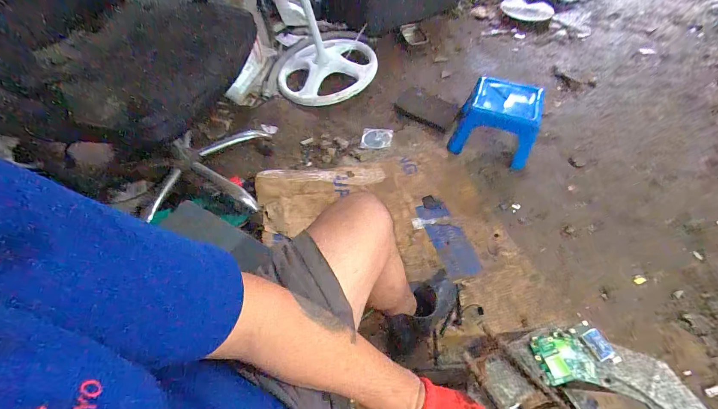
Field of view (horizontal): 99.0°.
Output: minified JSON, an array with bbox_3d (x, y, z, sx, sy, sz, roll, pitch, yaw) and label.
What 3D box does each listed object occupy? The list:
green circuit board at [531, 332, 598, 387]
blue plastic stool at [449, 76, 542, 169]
[{"bbox_3d":[0.324,0.244,0.489,0.083,0.011,0.068,-7,54,-5],"label":"green circuit board"},{"bbox_3d":[0.542,-0.323,1.212,0.304,0.217,0.240,14,55,10],"label":"blue plastic stool"}]

